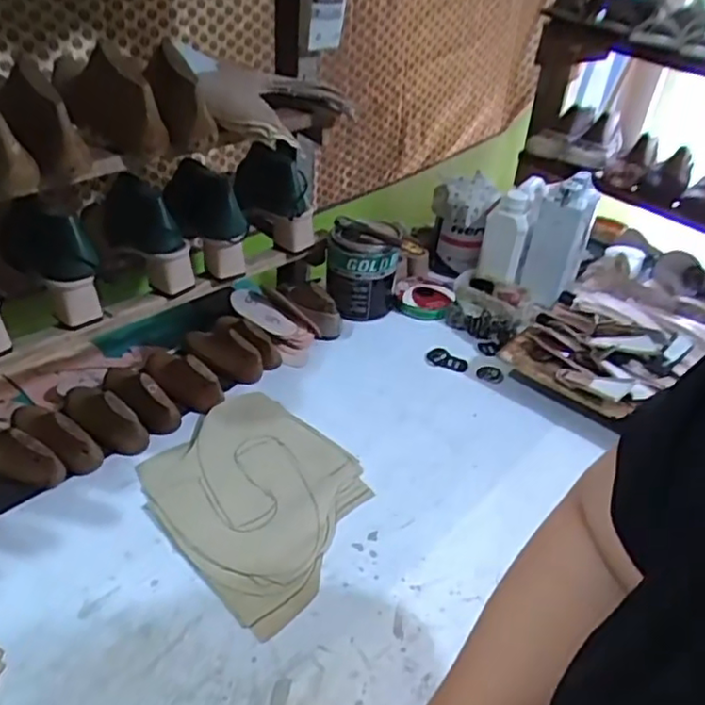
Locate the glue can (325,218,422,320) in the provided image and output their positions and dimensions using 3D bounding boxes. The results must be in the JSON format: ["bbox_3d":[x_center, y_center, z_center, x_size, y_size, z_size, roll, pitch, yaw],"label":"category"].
[{"bbox_3d":[0.018,-0.125,0.998,0.113,0.131,0.107,4,38,-3],"label":"glue can"}]

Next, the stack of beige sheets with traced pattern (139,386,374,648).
[{"bbox_3d":[-0.104,0.153,0.727,0.265,0.010,0.219,33,45,31],"label":"stack of beige sheets with traced pattern"}]

